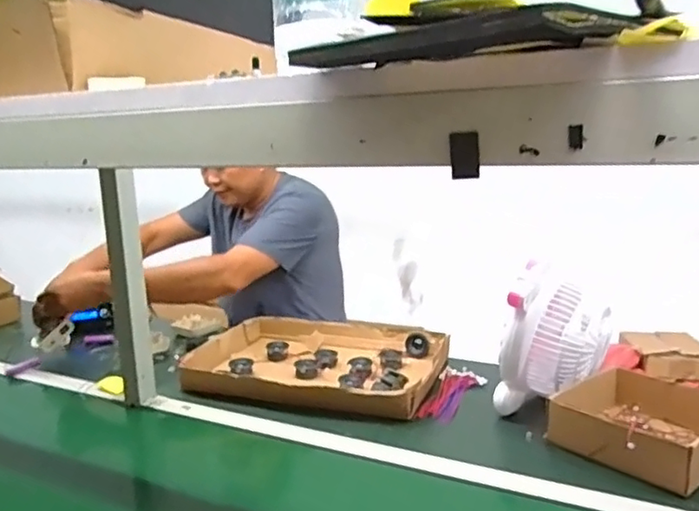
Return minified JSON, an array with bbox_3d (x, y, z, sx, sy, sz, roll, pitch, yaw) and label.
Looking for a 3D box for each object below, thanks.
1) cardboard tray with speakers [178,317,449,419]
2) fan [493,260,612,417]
[{"bbox_3d":[-0.061,0.212,1.209,0.486,0.058,0.355,2,12,17],"label":"cardboard tray with speakers"},{"bbox_3d":[0.330,0.124,1.009,0.155,0.225,0.206,1,12,14],"label":"fan"}]

